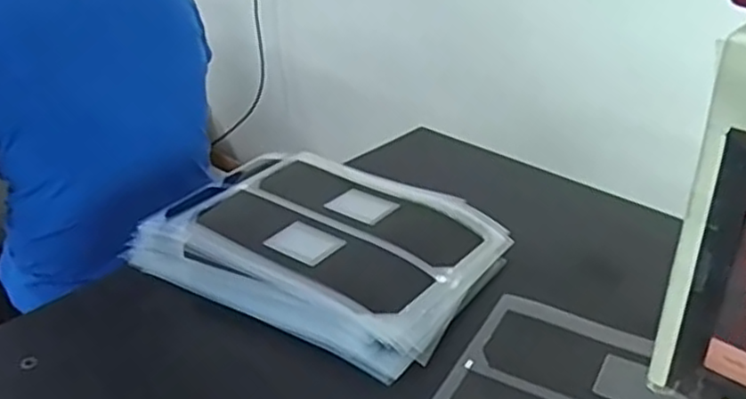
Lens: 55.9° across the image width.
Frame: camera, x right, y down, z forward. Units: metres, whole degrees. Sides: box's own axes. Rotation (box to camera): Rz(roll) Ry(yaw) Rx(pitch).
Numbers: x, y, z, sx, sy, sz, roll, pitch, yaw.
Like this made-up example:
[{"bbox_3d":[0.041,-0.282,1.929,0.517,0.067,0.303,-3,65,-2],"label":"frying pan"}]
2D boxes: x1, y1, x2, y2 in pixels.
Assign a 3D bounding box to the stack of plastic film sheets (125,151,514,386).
[{"bbox_3d":[-0.052,0.041,0.742,0.334,0.050,0.268,18,35,28],"label":"stack of plastic film sheets"}]

